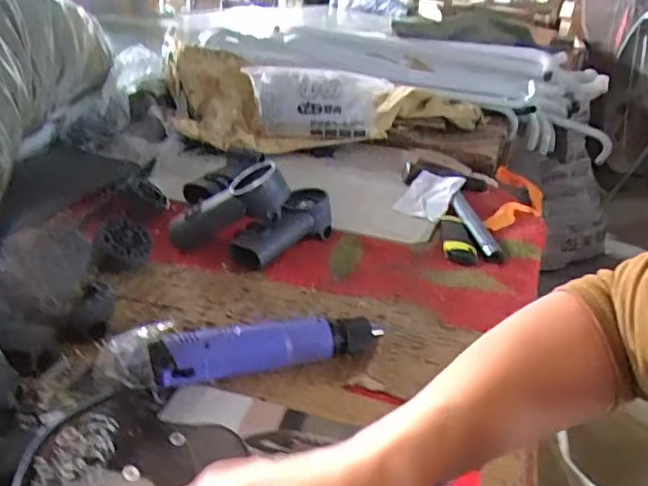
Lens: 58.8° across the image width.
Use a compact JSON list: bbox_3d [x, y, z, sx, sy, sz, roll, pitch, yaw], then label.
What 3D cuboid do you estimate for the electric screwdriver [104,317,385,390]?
[{"bbox_3d":[-0.060,0.090,0.503,0.239,0.051,0.038,-7,29,-26],"label":"electric screwdriver"}]

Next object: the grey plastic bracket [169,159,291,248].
[{"bbox_3d":[-0.121,-0.043,0.736,0.161,0.059,0.046,-27,22,13],"label":"grey plastic bracket"}]

